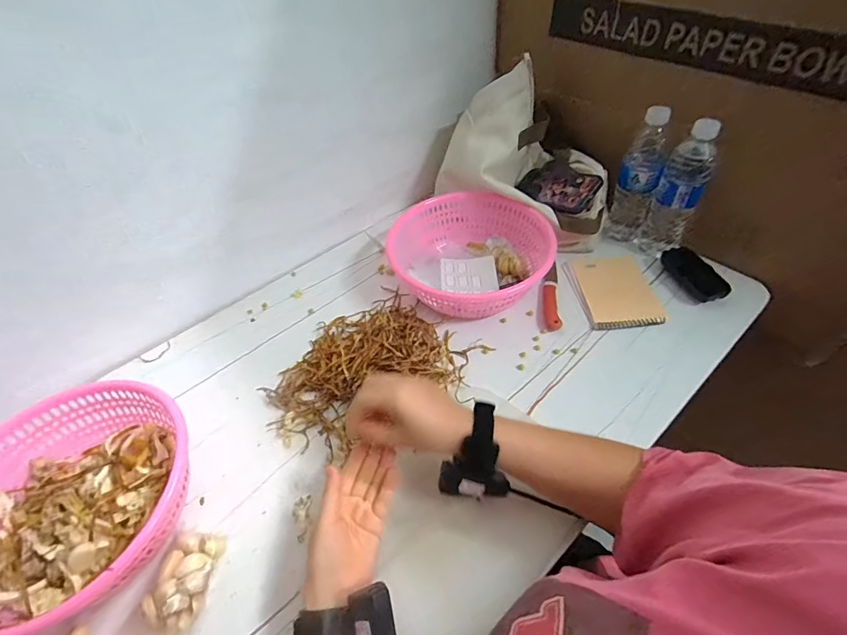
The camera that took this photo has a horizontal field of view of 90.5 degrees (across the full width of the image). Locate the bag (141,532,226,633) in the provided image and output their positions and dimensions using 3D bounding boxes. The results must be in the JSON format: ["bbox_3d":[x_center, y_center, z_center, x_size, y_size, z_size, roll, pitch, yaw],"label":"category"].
[{"bbox_3d":[-0.241,0.265,0.425,0.050,0.034,0.081,7,50,11],"label":"bag"}]

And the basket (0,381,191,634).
[{"bbox_3d":[-0.373,0.200,0.456,0.229,0.092,0.238,5,49,10],"label":"basket"}]

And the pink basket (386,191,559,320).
[{"bbox_3d":[0.073,-0.098,0.670,0.224,0.091,0.227,-2,49,3],"label":"pink basket"}]

